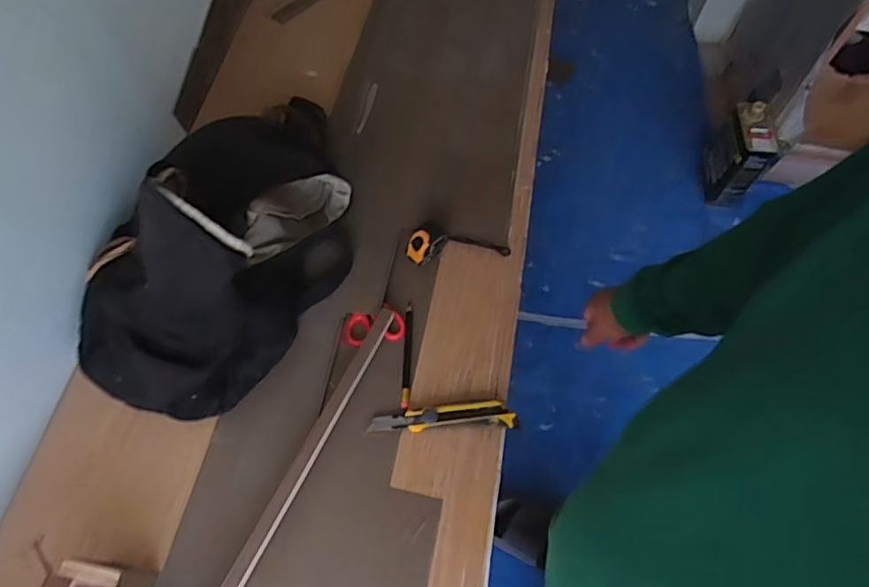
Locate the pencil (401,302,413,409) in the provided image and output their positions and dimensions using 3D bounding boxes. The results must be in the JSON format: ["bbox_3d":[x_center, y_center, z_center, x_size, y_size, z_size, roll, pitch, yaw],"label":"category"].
[{"bbox_3d":[-0.039,0.087,0.809,0.012,0.009,0.153,1,64,1],"label":"pencil"}]

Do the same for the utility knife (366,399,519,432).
[{"bbox_3d":[0.012,0.163,0.763,0.192,0.016,0.037,-2,64,0],"label":"utility knife"}]

